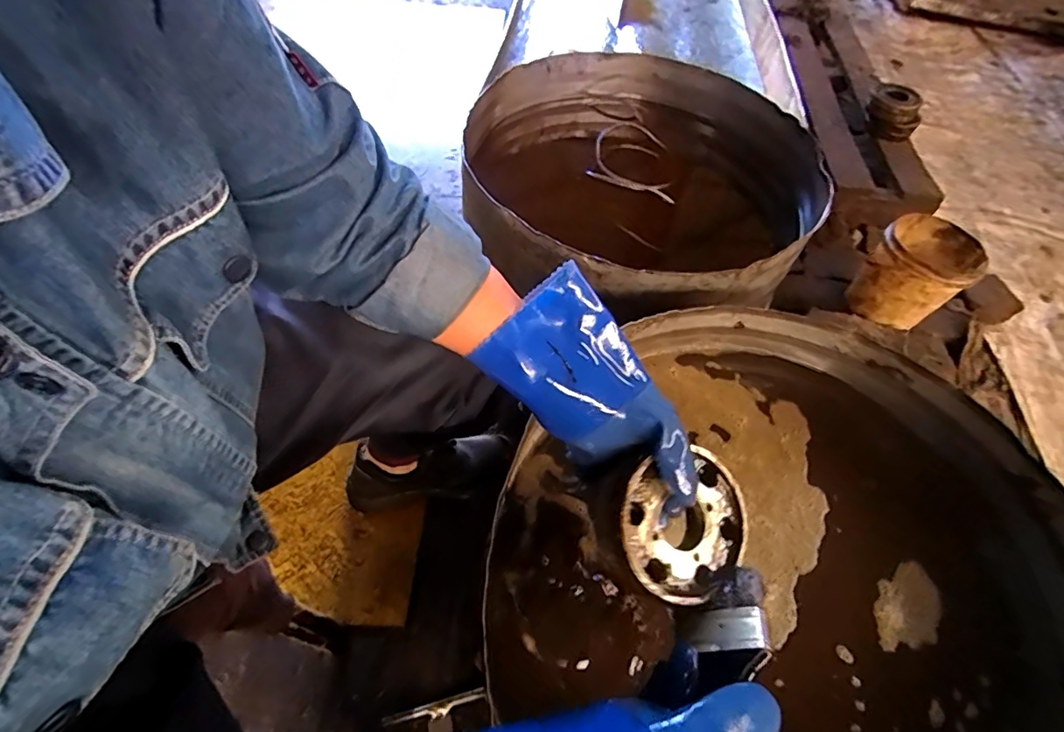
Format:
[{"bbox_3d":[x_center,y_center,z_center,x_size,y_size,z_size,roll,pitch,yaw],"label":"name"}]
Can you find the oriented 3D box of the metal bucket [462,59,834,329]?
[{"bbox_3d":[0.168,-0.264,0.860,0.501,0.281,0.558,-13,58,-13],"label":"metal bucket"}]

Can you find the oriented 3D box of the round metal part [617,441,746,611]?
[{"bbox_3d":[0.118,0.123,0.394,0.109,0.013,0.102,5,76,-21],"label":"round metal part"}]

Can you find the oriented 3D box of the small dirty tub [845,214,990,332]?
[{"bbox_3d":[0.626,-0.152,0.841,0.137,0.132,0.127,2,56,-3],"label":"small dirty tub"}]

